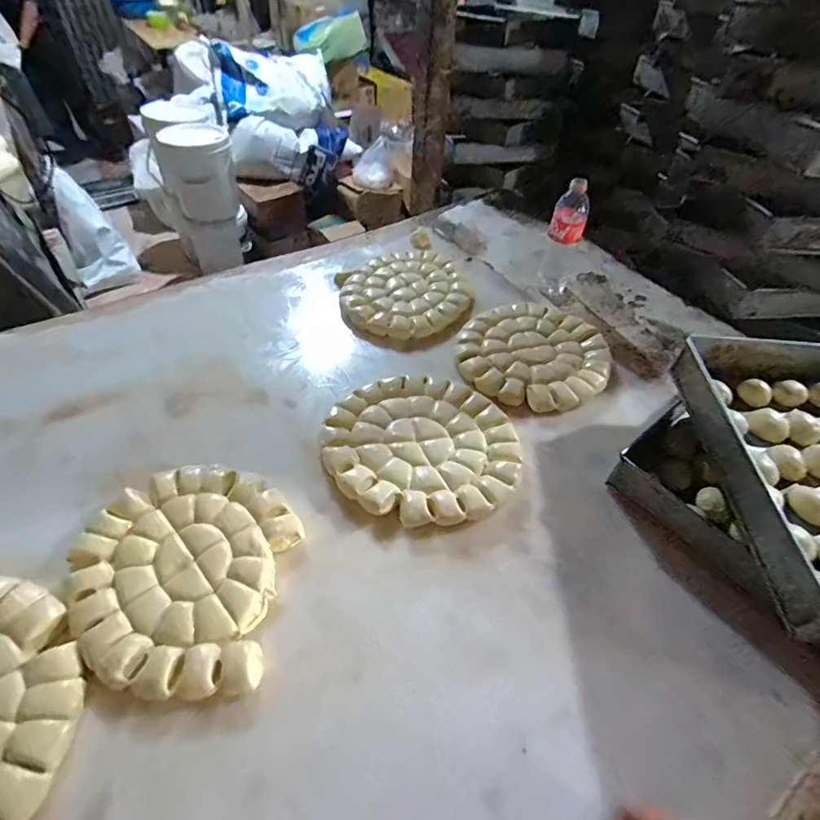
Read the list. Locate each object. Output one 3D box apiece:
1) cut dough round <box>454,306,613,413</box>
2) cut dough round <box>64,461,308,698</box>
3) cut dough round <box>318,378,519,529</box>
[{"bbox_3d":[0.222,-0.109,0.848,0.257,0.031,0.260,2,47,-2],"label":"cut dough round"},{"bbox_3d":[-0.271,0.185,0.563,0.246,0.032,0.263,2,47,-2],"label":"cut dough round"},{"bbox_3d":[0.018,0.051,0.700,0.282,0.027,0.252,19,49,13],"label":"cut dough round"}]

